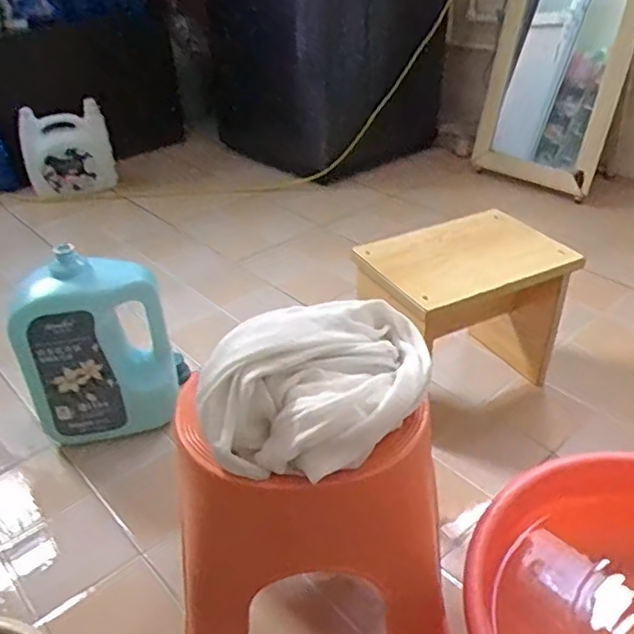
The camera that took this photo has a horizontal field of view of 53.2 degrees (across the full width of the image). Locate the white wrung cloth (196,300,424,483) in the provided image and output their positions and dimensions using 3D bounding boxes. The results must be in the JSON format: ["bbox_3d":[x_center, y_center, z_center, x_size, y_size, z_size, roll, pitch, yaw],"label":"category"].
[{"bbox_3d":[0.010,0.062,0.622,0.249,0.104,0.145,-16,36,-20],"label":"white wrung cloth"}]

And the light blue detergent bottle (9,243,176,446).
[{"bbox_3d":[-0.366,0.048,1.037,0.223,0.296,0.147,-18,37,-23],"label":"light blue detergent bottle"}]

